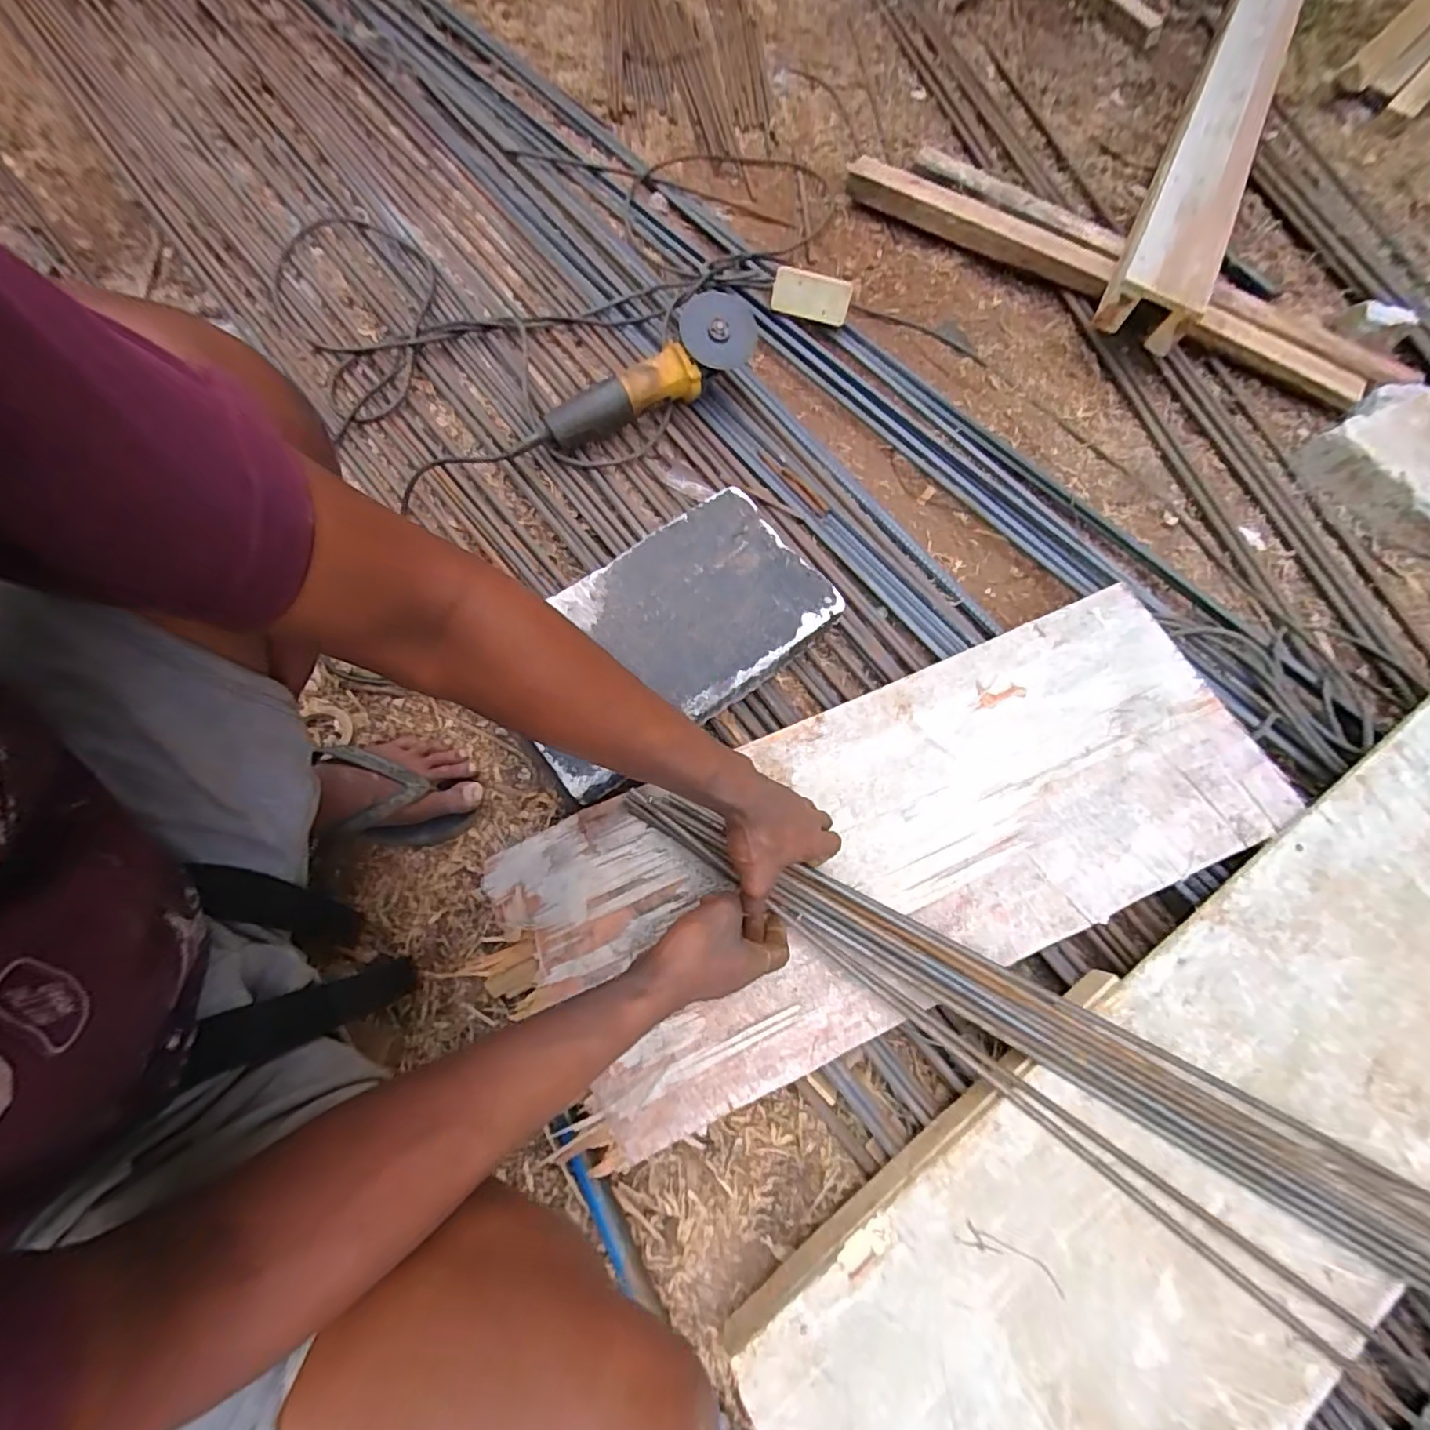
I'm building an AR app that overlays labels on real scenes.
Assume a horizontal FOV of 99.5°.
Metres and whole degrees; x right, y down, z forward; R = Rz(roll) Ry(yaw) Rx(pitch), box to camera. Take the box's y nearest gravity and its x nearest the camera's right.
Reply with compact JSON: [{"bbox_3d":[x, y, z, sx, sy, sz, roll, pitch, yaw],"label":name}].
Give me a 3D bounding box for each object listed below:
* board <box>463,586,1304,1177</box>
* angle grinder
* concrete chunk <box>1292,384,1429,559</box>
[{"bbox_3d":[0.179,0.139,0.621,0.783,0.037,0.314,-21,71,-12],"label":"board"},{"bbox_3d":[-0.081,-0.418,0.778,0.280,0.120,0.108,-40,76,-15],"label":"angle grinder"},{"bbox_3d":[1.004,-0.342,0.861,0.205,0.066,0.263,-34,72,-12],"label":"concrete chunk"}]

